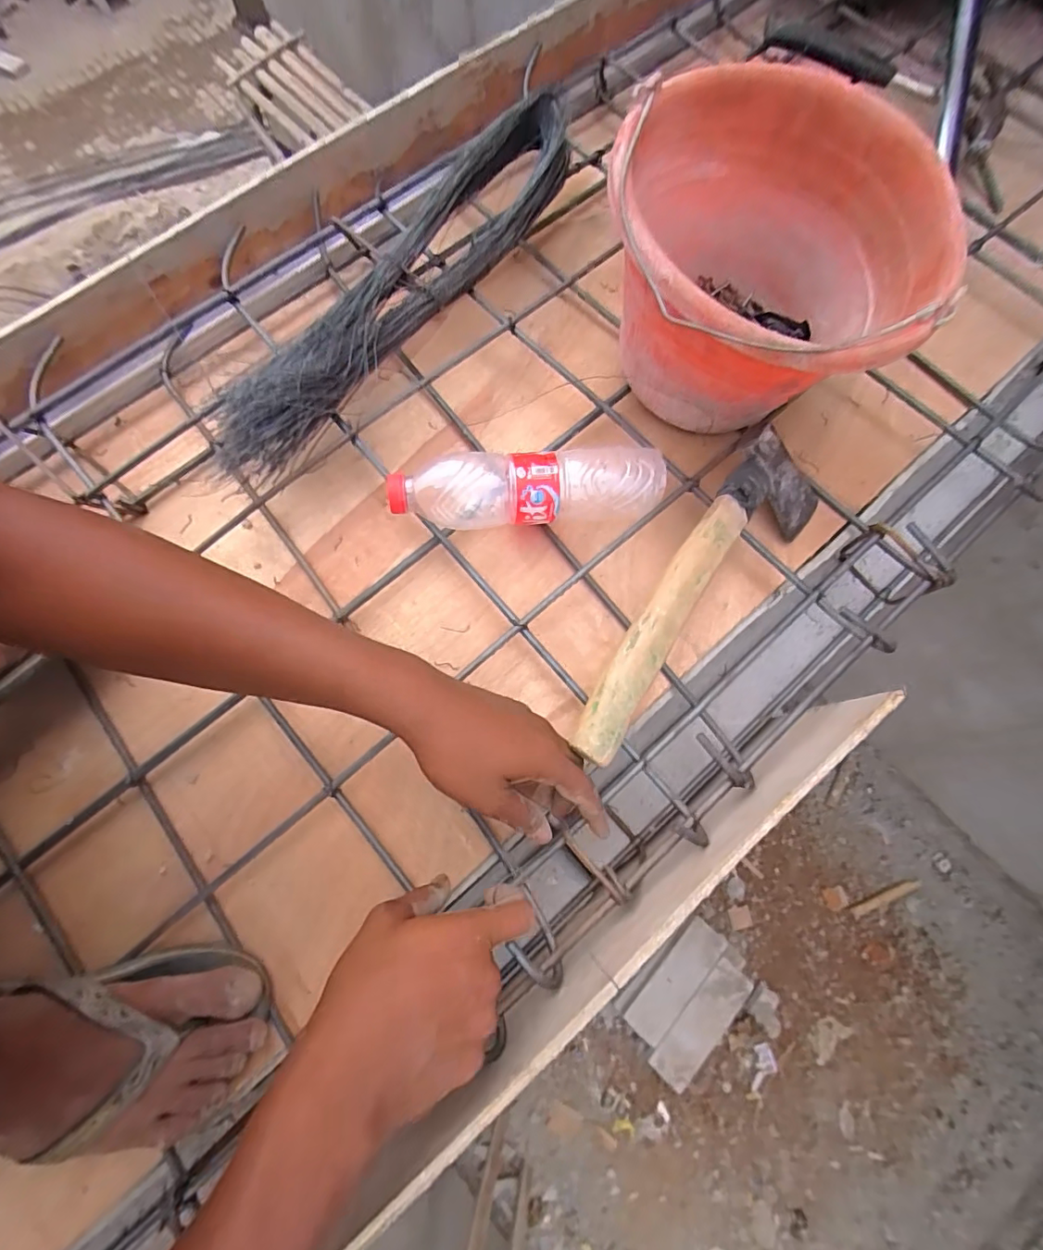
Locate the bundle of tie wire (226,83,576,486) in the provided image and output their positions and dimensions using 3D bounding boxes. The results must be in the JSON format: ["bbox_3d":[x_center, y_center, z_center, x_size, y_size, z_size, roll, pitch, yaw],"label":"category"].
[{"bbox_3d":[-0.109,-0.310,0.482,0.076,0.057,0.461,37,78,11],"label":"bundle of tie wire"}]

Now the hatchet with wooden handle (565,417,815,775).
[{"bbox_3d":[0.140,-0.025,0.432,0.084,0.062,0.318,37,78,11],"label":"hatchet with wooden handle"}]

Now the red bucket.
[{"bbox_3d":[0.183,-0.263,0.441,0.228,0.188,0.231,0,74,1],"label":"red bucket"}]

